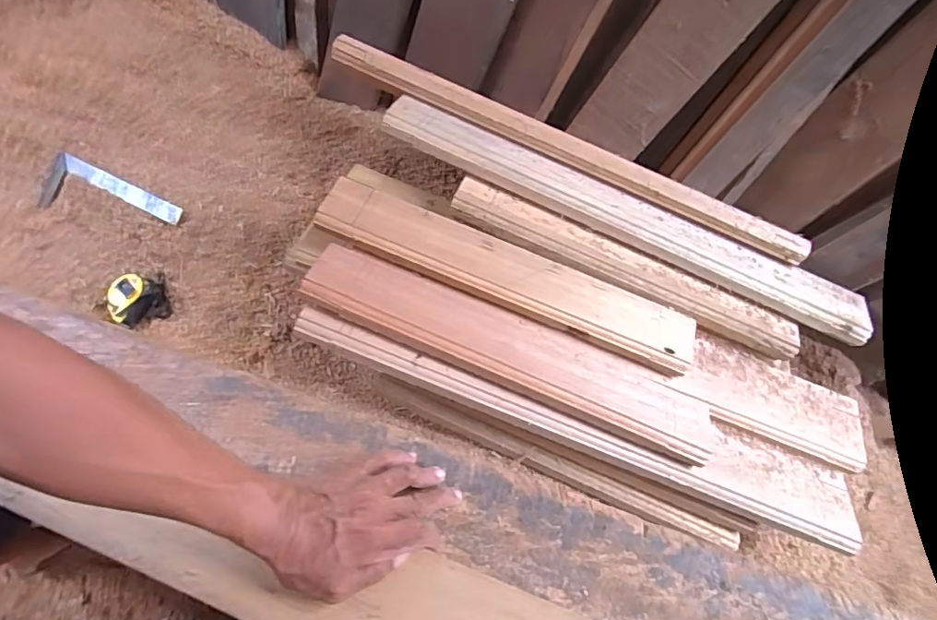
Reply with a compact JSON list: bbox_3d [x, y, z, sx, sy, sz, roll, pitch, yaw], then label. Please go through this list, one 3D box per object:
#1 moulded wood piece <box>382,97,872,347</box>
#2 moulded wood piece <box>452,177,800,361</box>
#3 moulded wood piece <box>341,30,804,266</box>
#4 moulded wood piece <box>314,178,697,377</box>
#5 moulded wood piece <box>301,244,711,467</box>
[{"bbox_3d":[0.218,-0.129,0.719,0.703,0.028,0.074,24,64,1],"label":"moulded wood piece"},{"bbox_3d":[0.212,-0.056,0.703,0.490,0.021,0.061,25,64,1],"label":"moulded wood piece"},{"bbox_3d":[0.142,-0.229,0.731,0.708,0.033,0.040,24,64,0],"label":"moulded wood piece"},{"bbox_3d":[0.058,-0.051,0.674,0.501,0.022,0.093,23,63,-1],"label":"moulded wood piece"},{"bbox_3d":[0.056,0.049,0.618,0.501,0.028,0.085,24,64,-2],"label":"moulded wood piece"}]

